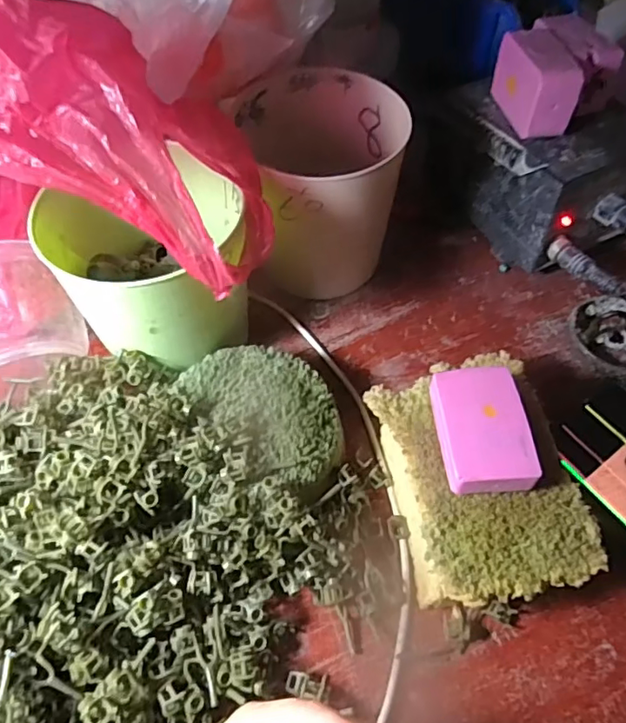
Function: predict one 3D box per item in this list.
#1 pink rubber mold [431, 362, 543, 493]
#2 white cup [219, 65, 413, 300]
[{"bbox_3d":[0.089,0.037,0.299,0.046,0.021,0.069,-1,57,-1],"label":"pink rubber mold"},{"bbox_3d":[0.005,-0.124,0.395,0.104,0.109,0.114,-12,59,-8],"label":"white cup"}]

